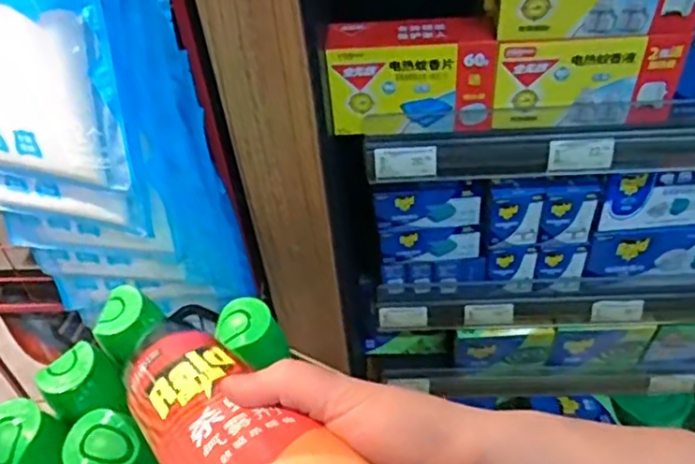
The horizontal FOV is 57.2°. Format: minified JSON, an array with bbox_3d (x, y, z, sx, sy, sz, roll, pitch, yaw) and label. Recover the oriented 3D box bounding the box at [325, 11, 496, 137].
[{"bbox_3d":[0.064,-0.161,0.652,0.164,0.109,0.052,-2,45,5],"label":"box"}]

